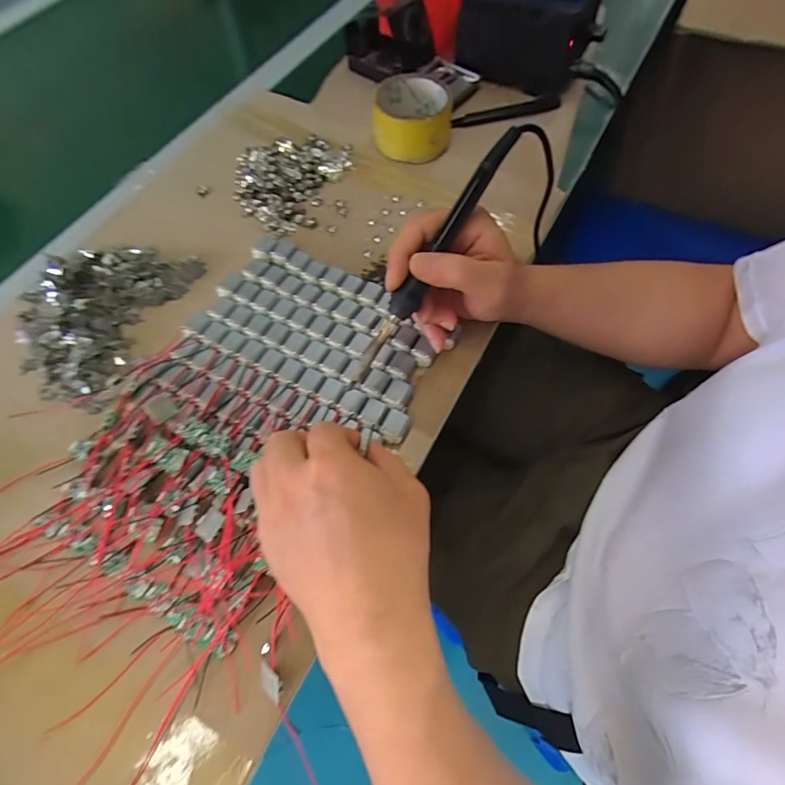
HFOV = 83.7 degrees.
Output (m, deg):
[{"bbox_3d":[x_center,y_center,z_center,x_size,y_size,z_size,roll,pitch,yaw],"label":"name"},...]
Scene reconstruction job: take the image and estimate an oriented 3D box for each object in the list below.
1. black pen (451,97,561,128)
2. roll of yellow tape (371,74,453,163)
[{"bbox_3d":[0.132,-0.330,0.516,0.134,0.010,0.018,-14,64,-5],"label":"black pen"},{"bbox_3d":[0.022,-0.301,0.484,0.084,0.046,0.083,8,65,6],"label":"roll of yellow tape"}]

